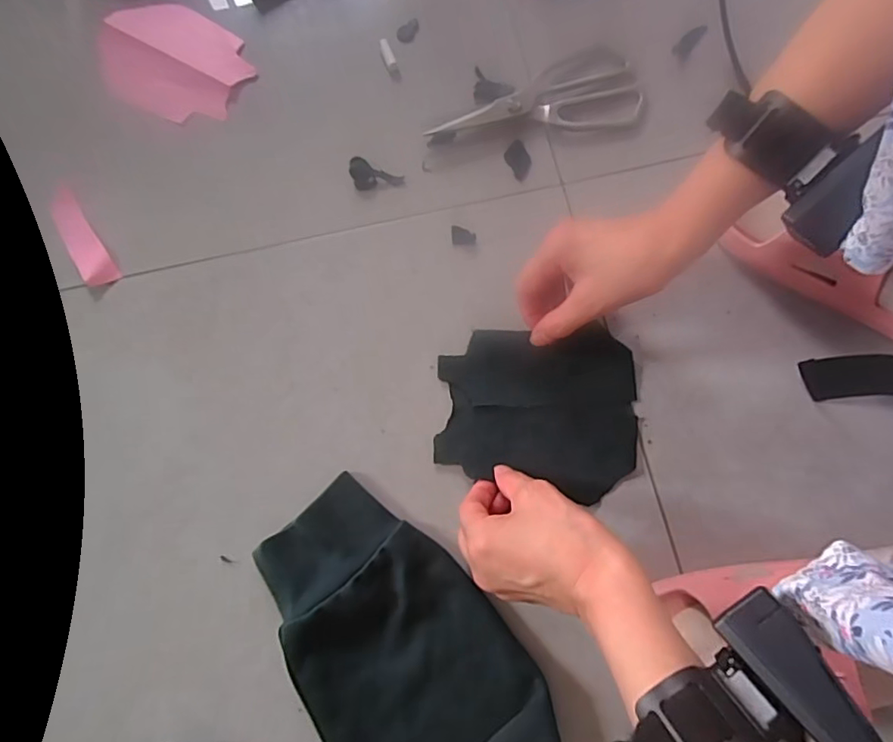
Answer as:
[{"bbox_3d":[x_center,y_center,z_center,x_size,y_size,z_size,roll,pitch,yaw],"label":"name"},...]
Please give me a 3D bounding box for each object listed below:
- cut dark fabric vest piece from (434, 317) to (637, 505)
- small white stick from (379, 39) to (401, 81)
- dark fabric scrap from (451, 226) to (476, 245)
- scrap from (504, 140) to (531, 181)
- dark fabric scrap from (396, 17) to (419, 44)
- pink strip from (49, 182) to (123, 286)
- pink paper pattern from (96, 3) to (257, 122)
[{"bbox_3d":[0.070,0.027,0.410,0.148,0.017,0.122,3,78,1],"label":"cut dark fabric vest piece"},{"bbox_3d":[-0.051,-0.284,0.490,0.009,0.004,0.043,-18,78,-4],"label":"small white stick"},{"bbox_3d":[0.014,-0.113,0.449,0.020,0.004,0.016,-3,78,0],"label":"dark fabric scrap"},{"bbox_3d":[0.063,-0.183,0.468,0.020,0.004,0.032,-30,87,-1],"label":"scrap"},{"bbox_3d":[-0.036,-0.318,0.502,0.017,0.004,0.030,22,79,5],"label":"dark fabric scrap"},{"bbox_3d":[-0.310,-0.115,0.452,0.026,0.005,0.105,-34,80,-7],"label":"pink strip"},{"bbox_3d":[-0.249,-0.282,0.485,0.133,0.011,0.106,28,79,6],"label":"pink paper pattern"}]

